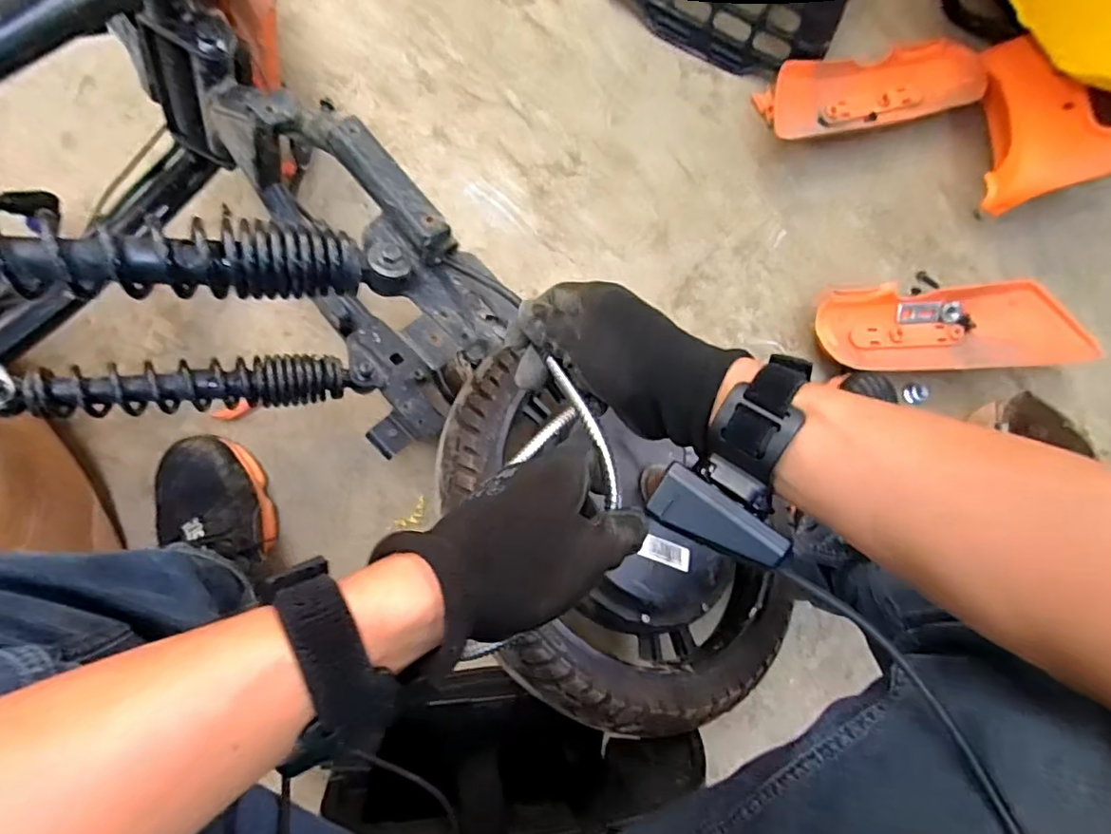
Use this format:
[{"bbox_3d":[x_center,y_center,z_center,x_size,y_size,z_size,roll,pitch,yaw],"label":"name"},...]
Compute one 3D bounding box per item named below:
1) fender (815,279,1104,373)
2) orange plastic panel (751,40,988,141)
[{"bbox_3d":[0.495,-0.114,0.731,0.351,0.055,0.113,-2,84,-7],"label":"fender"},{"bbox_3d":[0.415,-0.435,0.760,0.337,0.051,0.109,-18,86,-8],"label":"orange plastic panel"}]

